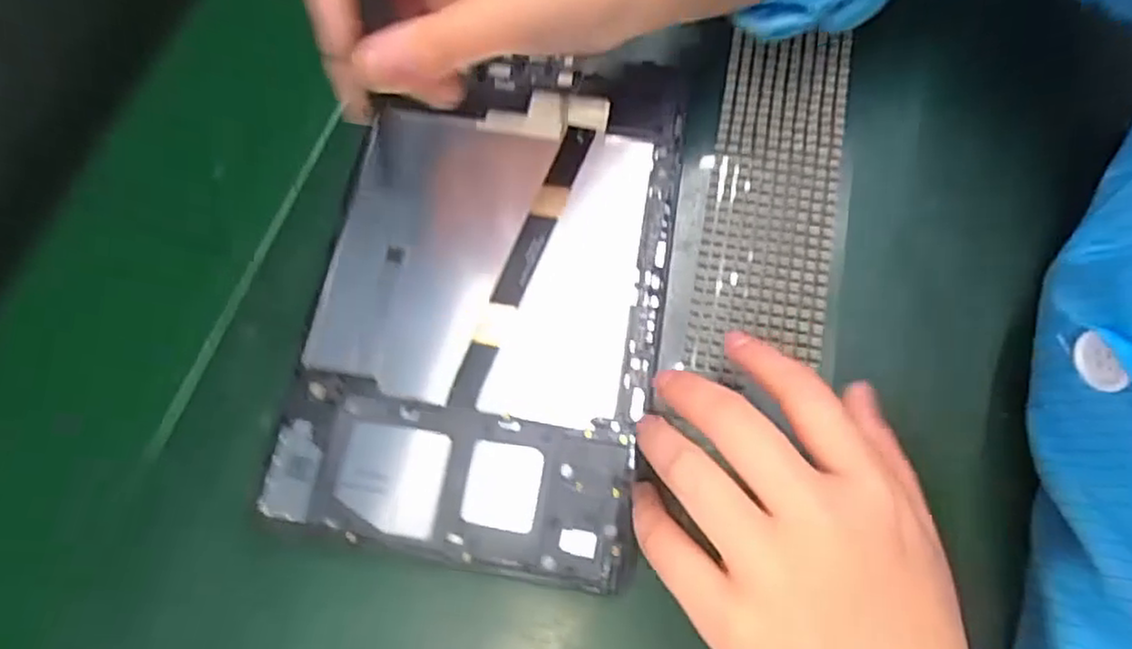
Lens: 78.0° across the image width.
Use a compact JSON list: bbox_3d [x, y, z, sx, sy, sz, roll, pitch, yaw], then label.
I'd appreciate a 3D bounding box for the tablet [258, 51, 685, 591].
[{"bbox_3d":[-0.033,-0.019,0.304,0.146,0.013,0.228,7,74,4],"label":"tablet"}]

